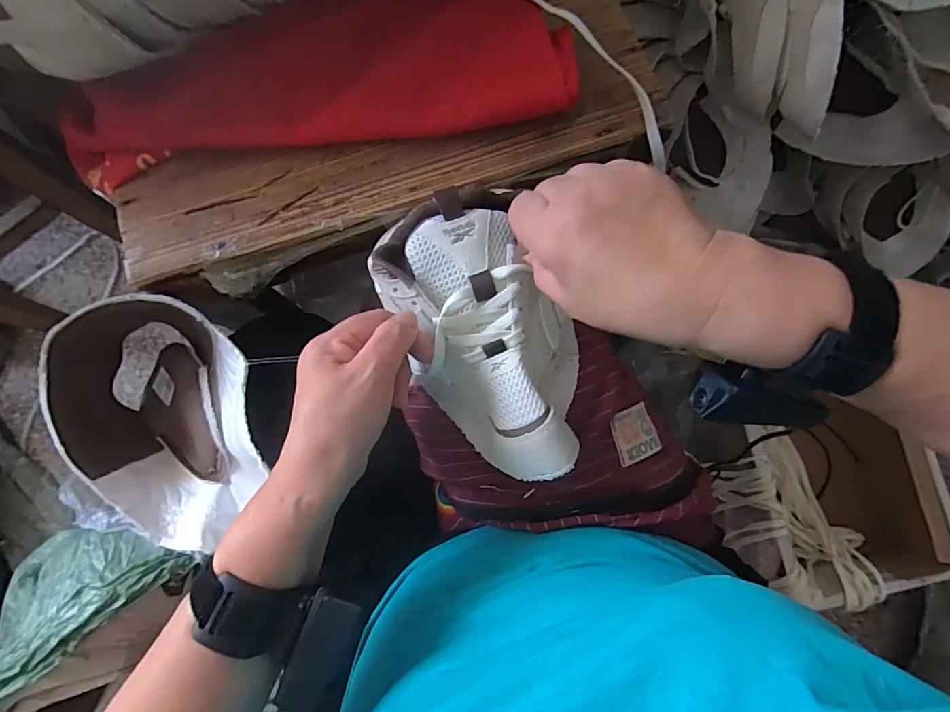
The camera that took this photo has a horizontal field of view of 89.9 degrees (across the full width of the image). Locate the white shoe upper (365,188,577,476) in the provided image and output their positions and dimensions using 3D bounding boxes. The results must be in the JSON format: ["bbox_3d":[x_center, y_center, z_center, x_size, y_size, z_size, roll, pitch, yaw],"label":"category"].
[{"bbox_3d":[0.011,-0.014,0.343,0.120,0.058,0.201,-25,84,-4],"label":"white shoe upper"}]

